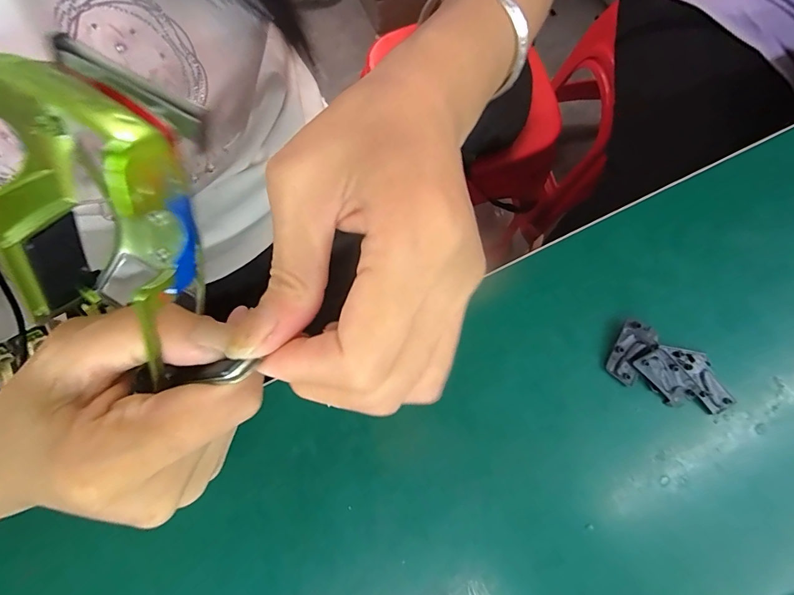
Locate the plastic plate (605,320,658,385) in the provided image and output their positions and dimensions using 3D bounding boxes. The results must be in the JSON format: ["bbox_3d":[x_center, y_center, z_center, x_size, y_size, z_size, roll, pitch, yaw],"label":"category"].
[{"bbox_3d":[0.127,0.030,0.216,0.018,0.004,0.033,29,88,6],"label":"plastic plate"}]

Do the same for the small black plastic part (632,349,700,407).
[{"bbox_3d":[0.143,0.042,0.212,0.016,0.008,0.032,-40,79,-12],"label":"small black plastic part"}]

